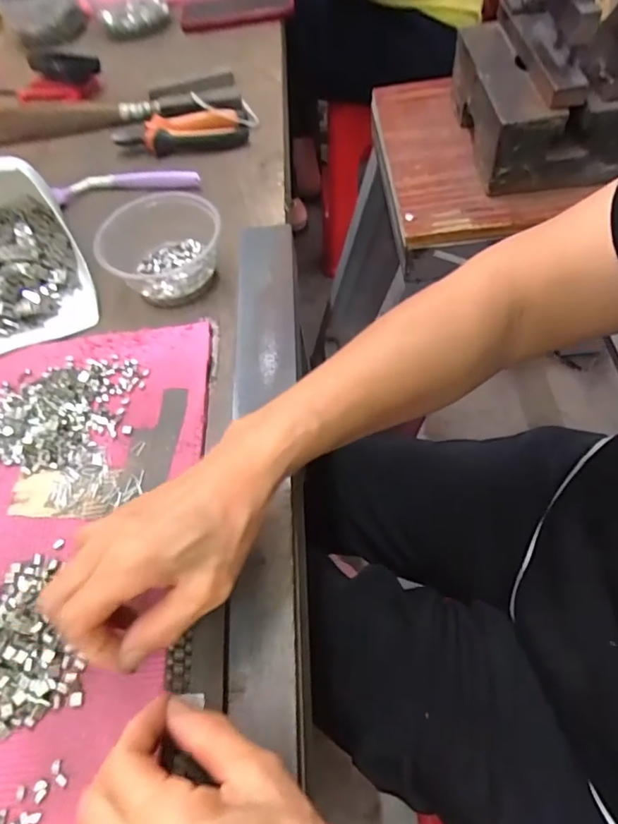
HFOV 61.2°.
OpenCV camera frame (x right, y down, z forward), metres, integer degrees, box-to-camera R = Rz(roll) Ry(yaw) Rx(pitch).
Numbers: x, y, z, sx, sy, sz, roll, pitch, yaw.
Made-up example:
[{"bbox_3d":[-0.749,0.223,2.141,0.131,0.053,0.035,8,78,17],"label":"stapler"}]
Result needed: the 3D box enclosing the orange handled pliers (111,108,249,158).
[{"bbox_3d":[-0.145,-0.321,0.591,0.149,0.018,0.054,-6,58,-2],"label":"orange handled pliers"}]

